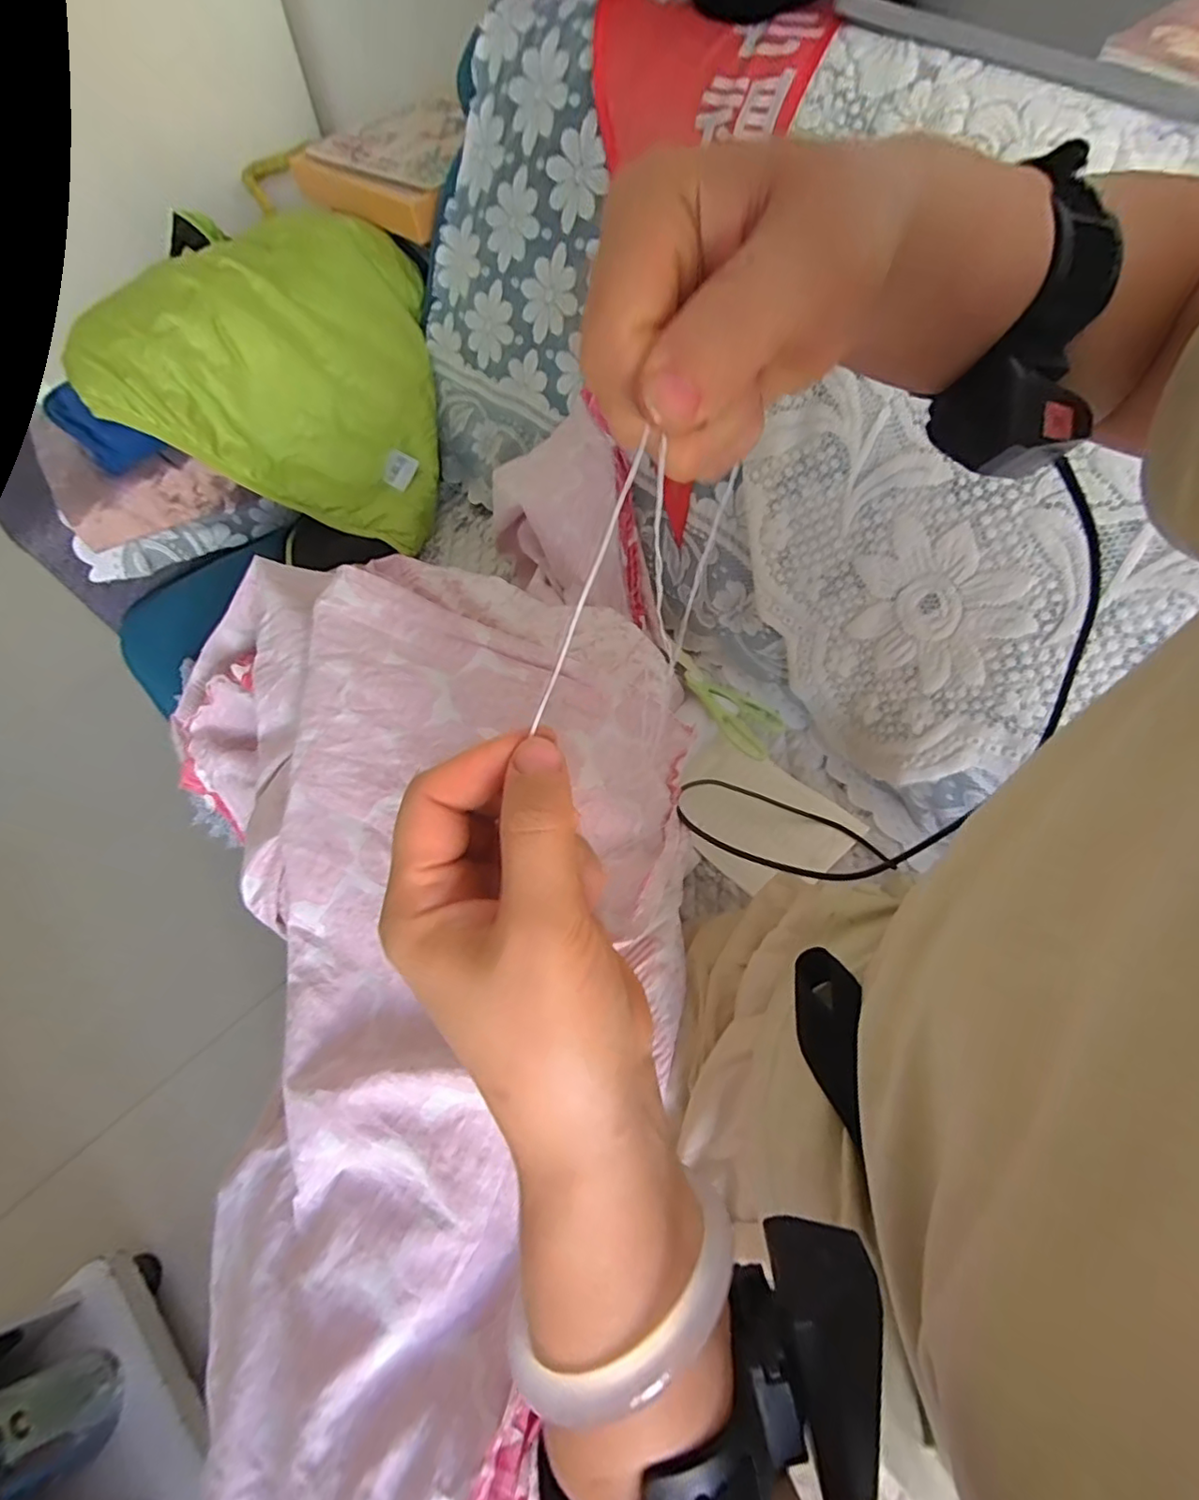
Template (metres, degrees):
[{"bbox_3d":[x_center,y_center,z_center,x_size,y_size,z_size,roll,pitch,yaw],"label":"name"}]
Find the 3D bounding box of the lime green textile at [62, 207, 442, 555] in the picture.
[{"bbox_3d":[-0.374,-0.489,0.786,0.416,0.150,0.428,1,86,-16],"label":"lime green textile"}]

